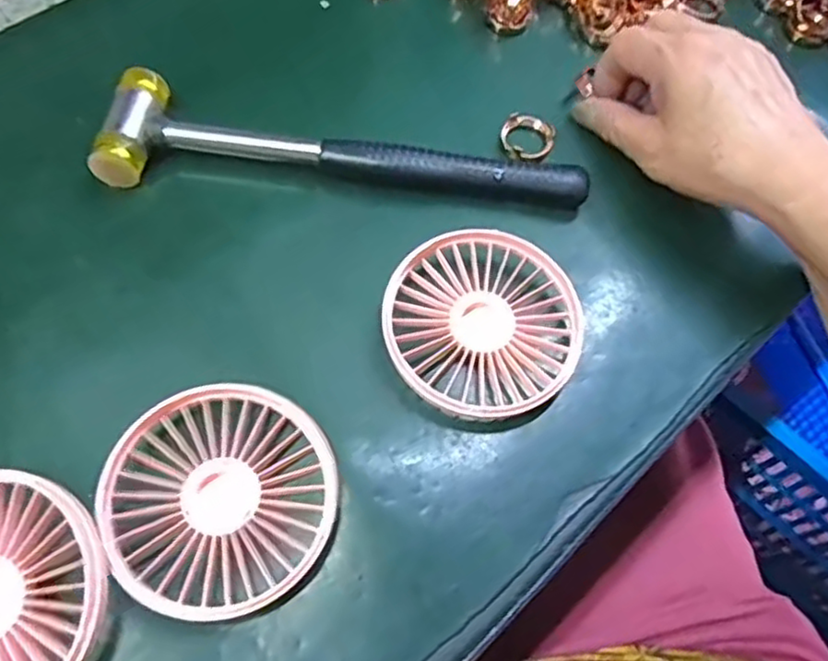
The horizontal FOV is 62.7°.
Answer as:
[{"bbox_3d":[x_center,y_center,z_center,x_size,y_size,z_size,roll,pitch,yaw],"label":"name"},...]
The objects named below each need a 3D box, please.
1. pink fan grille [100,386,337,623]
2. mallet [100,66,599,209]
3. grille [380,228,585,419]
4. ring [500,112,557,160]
[{"bbox_3d":[-0.076,0.066,0.272,0.087,0.019,0.085,1,65,-2],"label":"pink fan grille"},{"bbox_3d":[-0.033,-0.092,0.344,0.237,0.022,0.056,5,65,-1],"label":"mallet"},{"bbox_3d":[0.030,-0.003,0.312,0.086,0.016,0.086,1,65,-2],"label":"grille"},{"bbox_3d":[0.060,-0.103,0.362,0.028,0.005,0.026,-1,70,2],"label":"ring"}]

